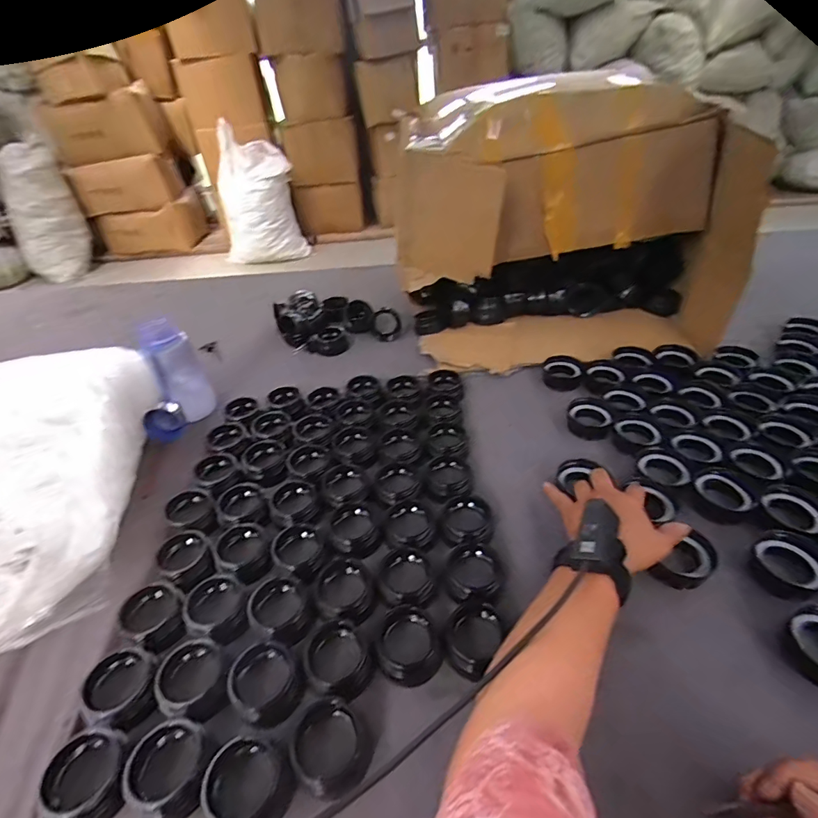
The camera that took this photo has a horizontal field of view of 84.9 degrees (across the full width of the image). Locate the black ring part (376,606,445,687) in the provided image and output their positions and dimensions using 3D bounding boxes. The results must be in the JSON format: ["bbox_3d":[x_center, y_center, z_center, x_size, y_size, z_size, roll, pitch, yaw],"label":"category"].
[{"bbox_3d":[-0.003,0.230,0.439,0.058,0.026,0.066,-23,43,-21],"label":"black ring part"}]

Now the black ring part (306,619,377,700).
[{"bbox_3d":[-0.066,0.240,0.430,0.058,0.027,0.060,-3,39,2],"label":"black ring part"}]

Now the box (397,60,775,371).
[{"bbox_3d":[0.268,-0.402,0.929,0.565,0.403,0.487,-3,39,2],"label":"box"}]

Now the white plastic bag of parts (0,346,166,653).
[{"bbox_3d":[-0.488,0.074,0.536,0.254,0.145,0.440,-12,40,-8],"label":"white plastic bag of parts"}]

